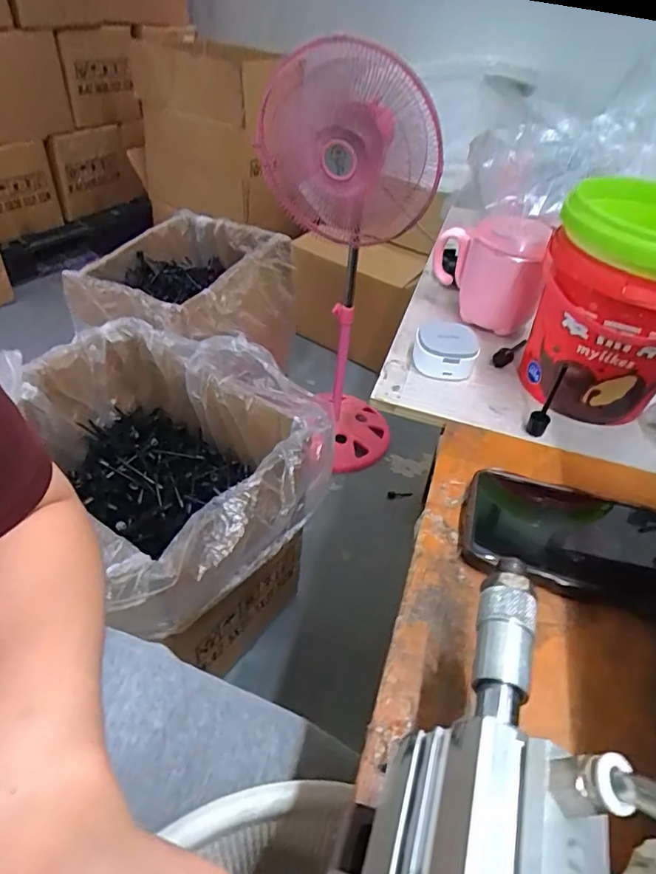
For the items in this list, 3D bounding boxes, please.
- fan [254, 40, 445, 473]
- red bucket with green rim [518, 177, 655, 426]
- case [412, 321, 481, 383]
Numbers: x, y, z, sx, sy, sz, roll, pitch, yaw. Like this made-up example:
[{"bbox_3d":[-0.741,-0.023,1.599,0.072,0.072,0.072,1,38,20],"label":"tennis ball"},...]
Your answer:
[{"bbox_3d":[0.024,-0.331,1.176,0.332,0.864,0.267,1,43,-6],"label":"fan"},{"bbox_3d":[0.227,-0.103,0.419,0.122,0.150,0.124,4,43,-3],"label":"red bucket with green rim"},{"bbox_3d":[0.103,-0.079,0.476,0.052,0.030,0.056,10,43,4],"label":"case"}]

